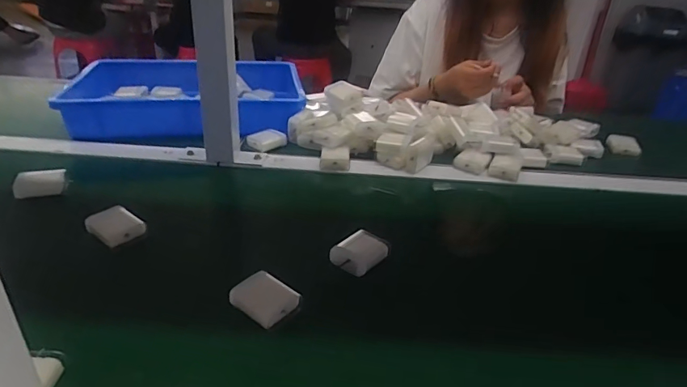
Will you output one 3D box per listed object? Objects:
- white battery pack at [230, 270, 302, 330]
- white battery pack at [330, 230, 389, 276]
[{"bbox_3d":[-0.069,0.092,0.397,0.050,0.016,0.040,22,33,30],"label":"white battery pack"},{"bbox_3d":[0.018,0.059,0.462,0.041,0.016,0.055,25,35,34],"label":"white battery pack"}]

